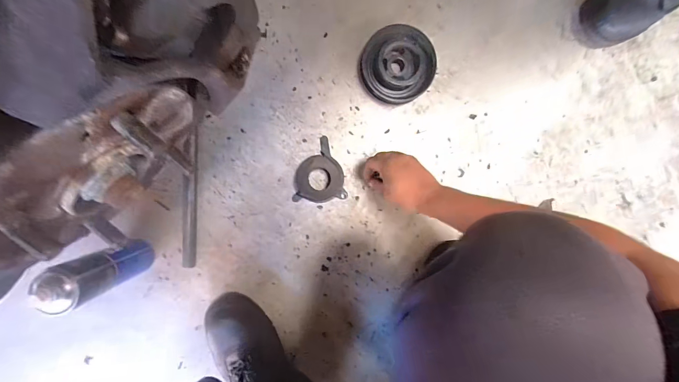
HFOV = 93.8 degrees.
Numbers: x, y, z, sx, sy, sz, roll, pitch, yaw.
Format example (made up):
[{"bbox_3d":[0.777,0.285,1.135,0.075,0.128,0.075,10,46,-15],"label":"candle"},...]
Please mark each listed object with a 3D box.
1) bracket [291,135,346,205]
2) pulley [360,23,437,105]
[{"bbox_3d":[-0.044,-0.038,0.608,0.099,0.018,0.120,-9,93,-2],"label":"bracket"},{"bbox_3d":[0.107,-0.232,0.584,0.127,0.053,0.130,-8,93,-2],"label":"pulley"}]

